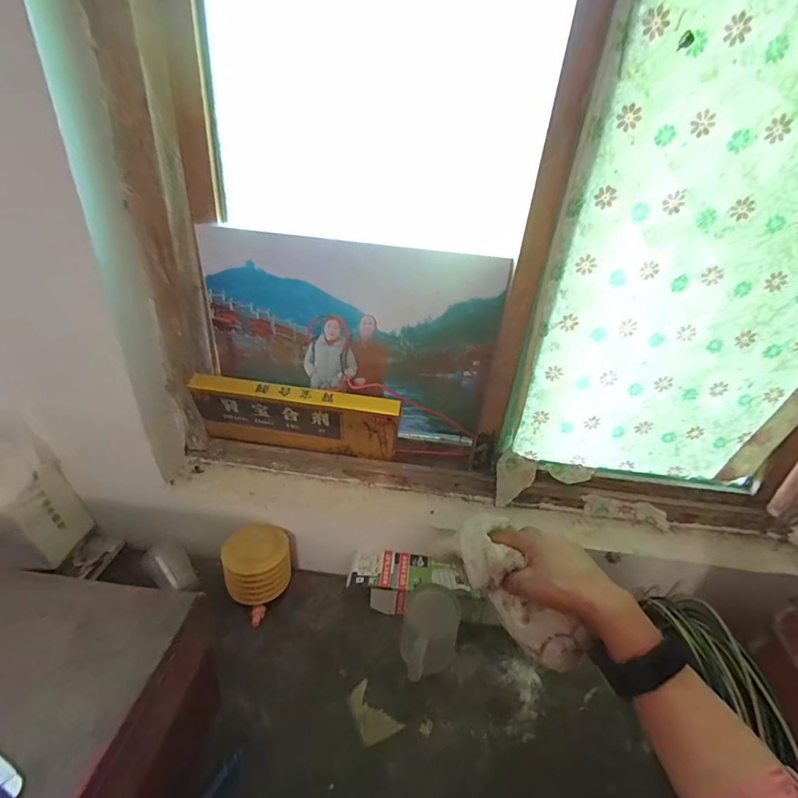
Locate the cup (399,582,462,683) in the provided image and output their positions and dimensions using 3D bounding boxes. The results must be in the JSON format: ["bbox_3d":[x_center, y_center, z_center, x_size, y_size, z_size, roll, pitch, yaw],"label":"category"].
[{"bbox_3d":[0.039,0.322,0.577,0.075,0.102,0.099,12,34,9],"label":"cup"}]

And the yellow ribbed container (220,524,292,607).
[{"bbox_3d":[-0.210,0.250,0.645,0.094,0.084,0.089,-8,36,-20],"label":"yellow ribbed container"}]

